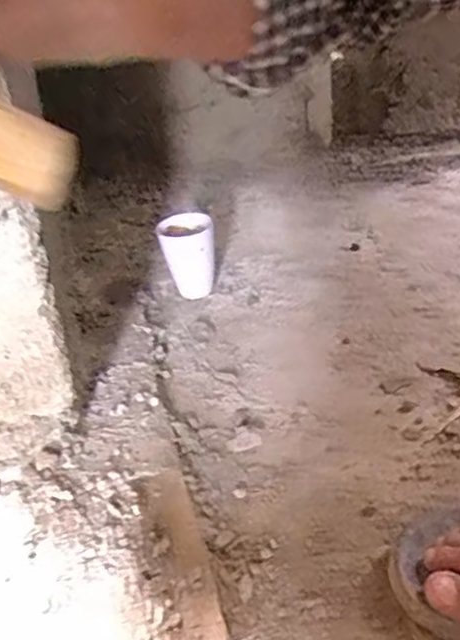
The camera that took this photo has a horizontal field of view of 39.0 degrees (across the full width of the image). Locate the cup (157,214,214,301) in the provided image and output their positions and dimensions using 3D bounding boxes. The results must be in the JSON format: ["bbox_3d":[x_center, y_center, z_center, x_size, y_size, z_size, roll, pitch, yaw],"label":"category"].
[{"bbox_3d":[-0.057,-0.084,0.873,0.070,0.101,0.062,-5,31,-4],"label":"cup"}]

